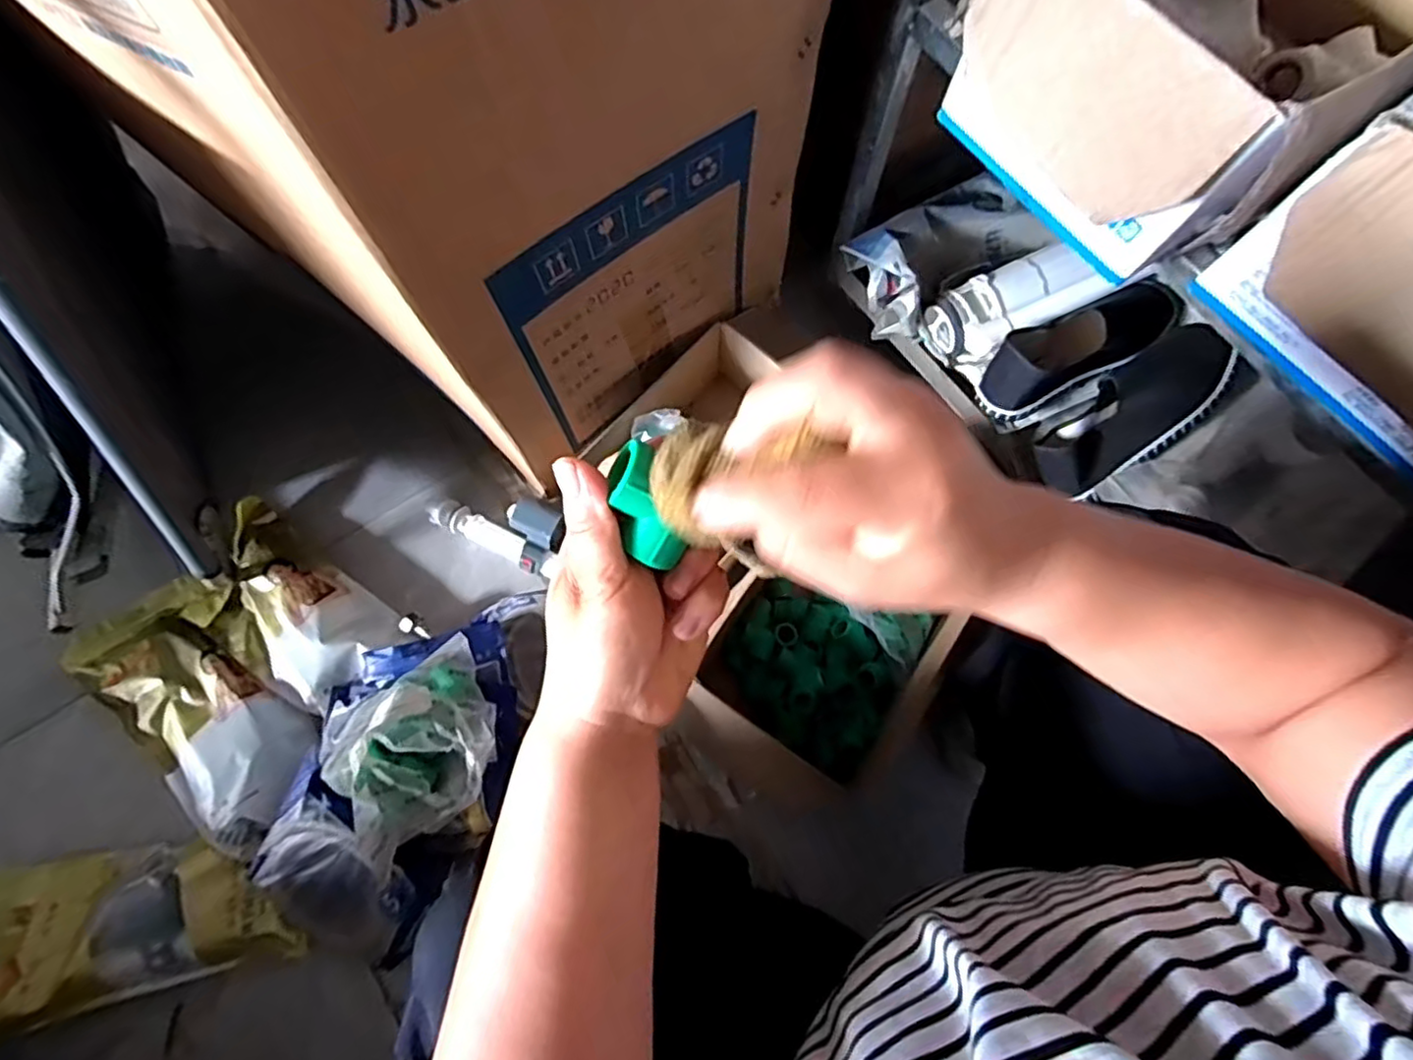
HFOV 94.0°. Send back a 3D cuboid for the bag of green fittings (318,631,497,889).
[{"bbox_3d":[-0.281,0.212,0.651,0.163,0.132,0.164,-38,77,-13],"label":"bag of green fittings"}]

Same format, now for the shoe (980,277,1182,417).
[{"bbox_3d":[0.429,-0.212,0.781,0.219,0.114,0.089,-27,73,12],"label":"shoe"}]

